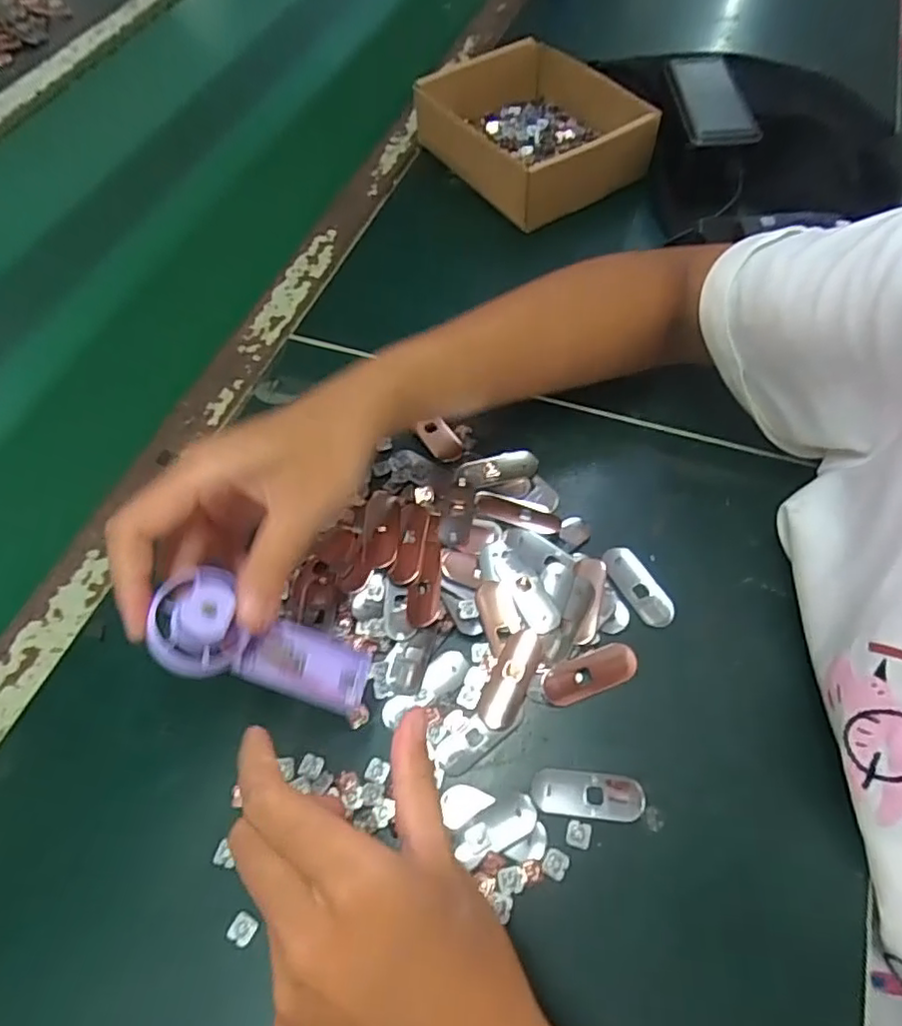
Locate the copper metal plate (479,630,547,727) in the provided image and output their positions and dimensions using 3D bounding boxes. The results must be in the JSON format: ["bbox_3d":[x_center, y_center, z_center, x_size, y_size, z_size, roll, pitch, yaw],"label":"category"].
[{"bbox_3d":[0.030,0.082,0.316,0.018,0.006,0.051,20,62,16],"label":"copper metal plate"}]

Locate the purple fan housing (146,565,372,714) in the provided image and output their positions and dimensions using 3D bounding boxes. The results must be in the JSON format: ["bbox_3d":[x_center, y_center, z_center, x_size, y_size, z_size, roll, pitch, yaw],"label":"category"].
[{"bbox_3d":[-0.076,0.056,0.266,0.020,0.091,0.038,-23,45,45],"label":"purple fan housing"}]

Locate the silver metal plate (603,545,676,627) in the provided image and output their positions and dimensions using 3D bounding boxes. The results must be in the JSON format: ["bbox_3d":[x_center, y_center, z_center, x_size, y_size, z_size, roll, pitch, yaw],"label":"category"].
[{"bbox_3d":[0.100,0.039,0.343,0.019,0.004,0.049,-29,61,-13],"label":"silver metal plate"}]

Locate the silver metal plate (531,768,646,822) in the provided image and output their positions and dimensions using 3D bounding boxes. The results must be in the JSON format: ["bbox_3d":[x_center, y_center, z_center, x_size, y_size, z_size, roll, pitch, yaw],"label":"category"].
[{"bbox_3d":[0.062,0.128,0.289,0.050,0.004,0.020,4,59,7],"label":"silver metal plate"}]

